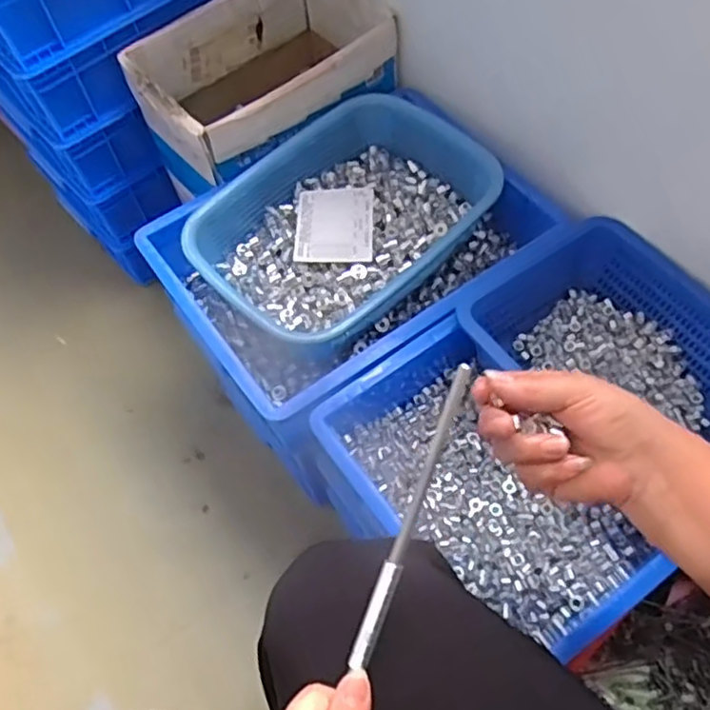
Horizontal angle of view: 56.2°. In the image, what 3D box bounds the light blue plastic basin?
[{"bbox_3d":[-0.020,-0.158,0.786,0.246,0.077,0.335,39,69,22],"label":"light blue plastic basin"}]

